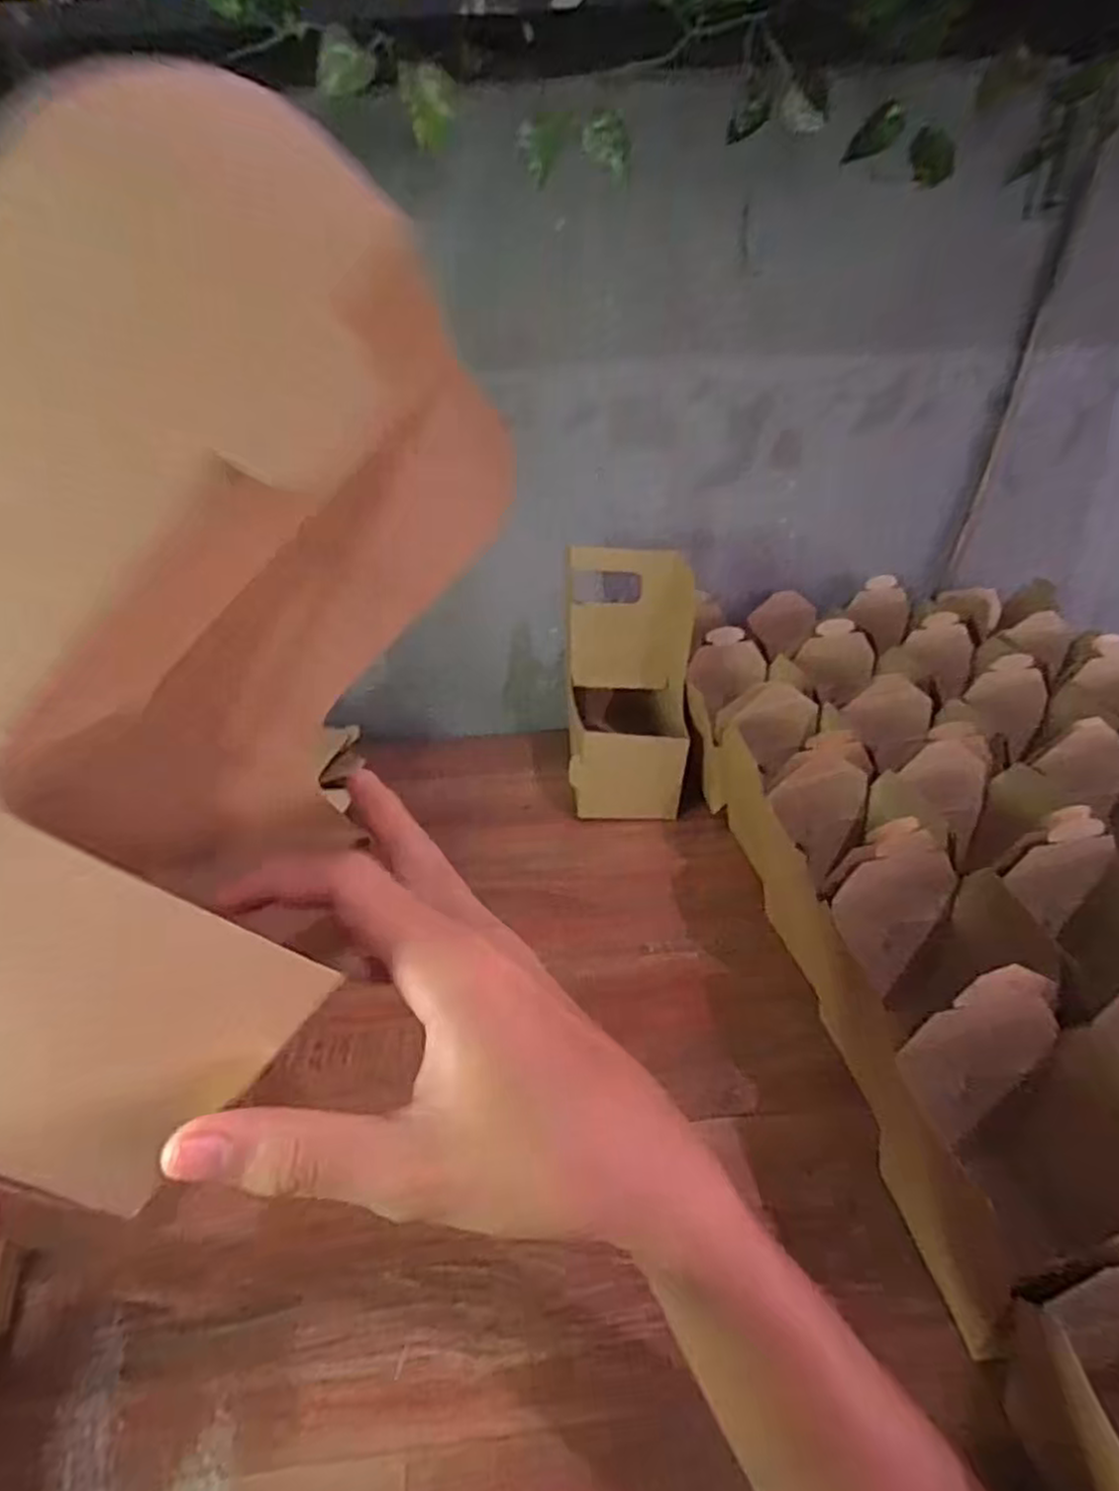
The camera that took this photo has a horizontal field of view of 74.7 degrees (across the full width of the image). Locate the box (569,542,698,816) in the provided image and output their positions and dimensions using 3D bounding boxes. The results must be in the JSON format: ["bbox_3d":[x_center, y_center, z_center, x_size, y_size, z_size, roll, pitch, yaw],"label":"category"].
[{"bbox_3d":[0.063,-0.071,0.701,0.111,0.222,0.193,0,31,5],"label":"box"}]

